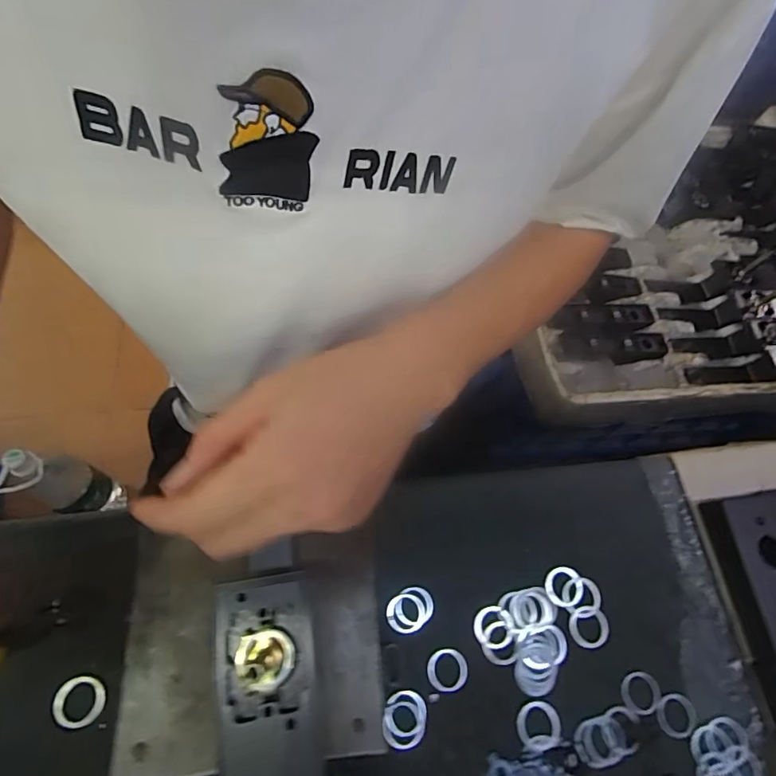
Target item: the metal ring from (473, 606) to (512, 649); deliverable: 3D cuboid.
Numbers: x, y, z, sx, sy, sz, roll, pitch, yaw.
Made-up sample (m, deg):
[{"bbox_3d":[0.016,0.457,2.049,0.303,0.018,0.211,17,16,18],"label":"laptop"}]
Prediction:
[{"bbox_3d":[0.070,0.161,0.306,0.024,0.004,0.026,2,64,-5],"label":"metal ring"}]

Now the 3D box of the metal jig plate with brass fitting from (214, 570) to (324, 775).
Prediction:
[{"bbox_3d":[-0.059,0.148,0.222,0.046,0.013,0.104,-6,65,-9],"label":"metal jig plate with brass fitting"}]

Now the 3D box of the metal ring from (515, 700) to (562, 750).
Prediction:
[{"bbox_3d":[0.095,0.213,0.287,0.027,0.004,0.026,2,64,-5],"label":"metal ring"}]

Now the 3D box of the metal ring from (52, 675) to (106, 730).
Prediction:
[{"bbox_3d":[-0.182,0.184,0.267,0.027,0.008,0.026,2,64,-5],"label":"metal ring"}]

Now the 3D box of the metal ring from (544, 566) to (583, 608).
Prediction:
[{"bbox_3d":[0.125,0.140,0.321,0.027,0.004,0.026,2,64,-5],"label":"metal ring"}]

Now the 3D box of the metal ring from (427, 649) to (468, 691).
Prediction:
[{"bbox_3d":[0.038,0.182,0.294,0.026,0.004,0.024,2,64,-5],"label":"metal ring"}]

